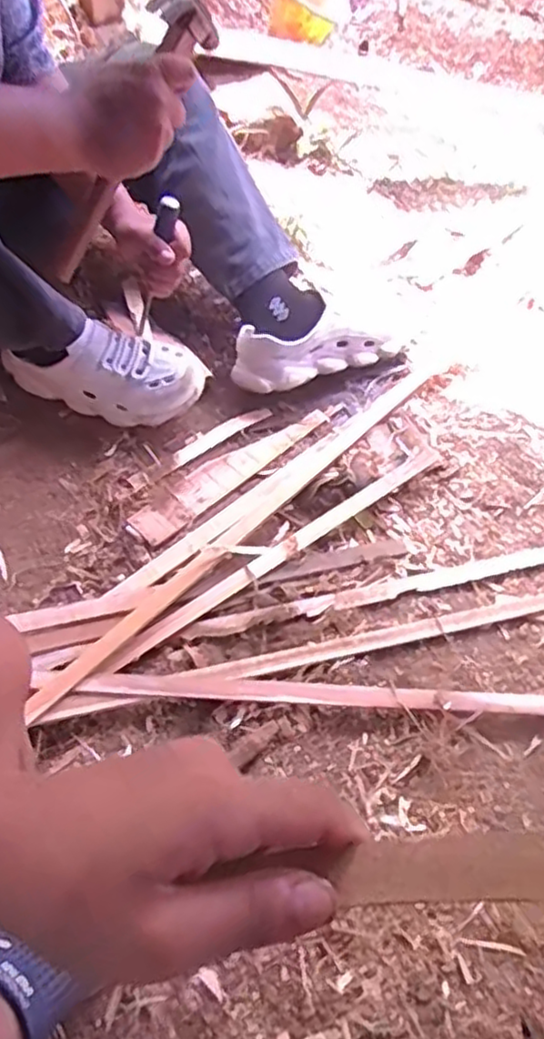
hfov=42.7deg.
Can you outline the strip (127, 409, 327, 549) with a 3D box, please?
[{"bbox_3d":[-0.052,-0.071,0.918,0.054,0.012,0.306,41,65,19],"label":"strip"}]

